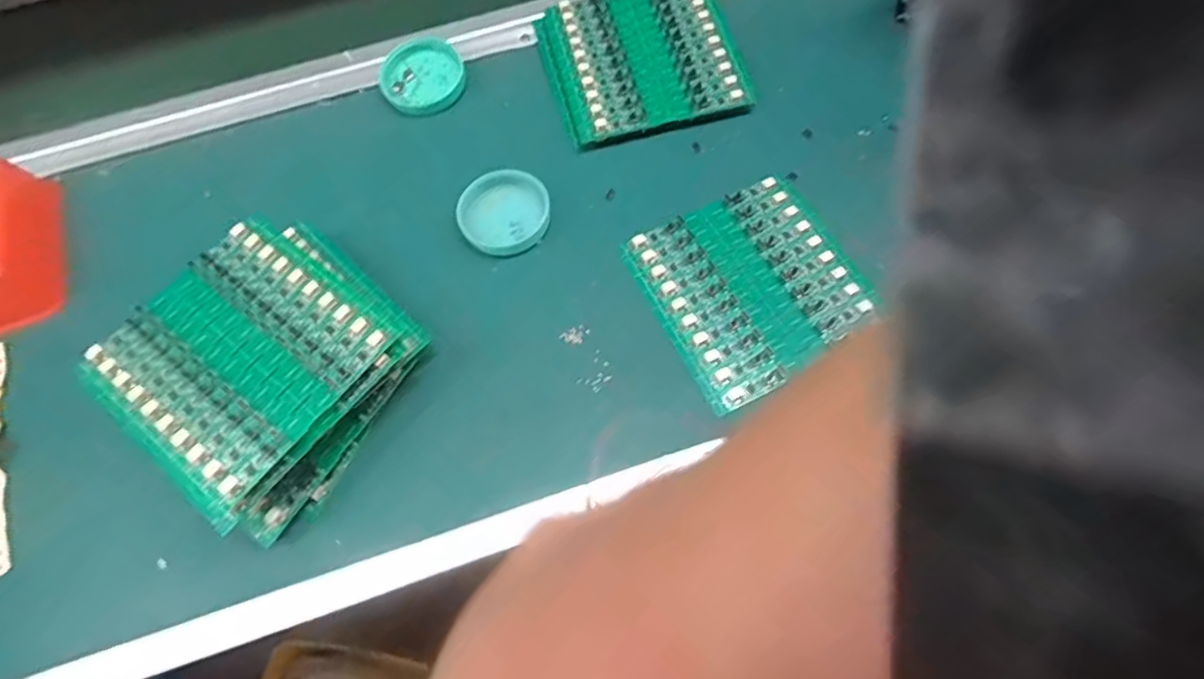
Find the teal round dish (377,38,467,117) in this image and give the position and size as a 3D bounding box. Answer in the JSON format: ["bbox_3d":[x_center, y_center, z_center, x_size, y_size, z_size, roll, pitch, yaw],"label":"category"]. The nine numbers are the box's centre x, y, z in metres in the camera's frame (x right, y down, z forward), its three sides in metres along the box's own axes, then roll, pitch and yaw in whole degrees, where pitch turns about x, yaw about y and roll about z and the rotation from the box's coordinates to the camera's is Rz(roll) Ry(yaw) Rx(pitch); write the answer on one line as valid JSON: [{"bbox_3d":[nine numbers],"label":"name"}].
[{"bbox_3d":[-0.144,-0.212,0.496,0.067,0.012,0.069,-1,66,3],"label":"teal round dish"}]

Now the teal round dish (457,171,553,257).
[{"bbox_3d":[-0.070,-0.090,0.443,0.065,0.020,0.058,-4,66,2],"label":"teal round dish"}]

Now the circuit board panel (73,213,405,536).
[{"bbox_3d":[-0.210,0.007,0.355,0.136,0.011,0.137,35,72,17],"label":"circuit board panel"}]

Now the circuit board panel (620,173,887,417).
[{"bbox_3d":[0.100,-0.038,0.412,0.131,0.006,0.134,-26,68,-8],"label":"circuit board panel"}]

